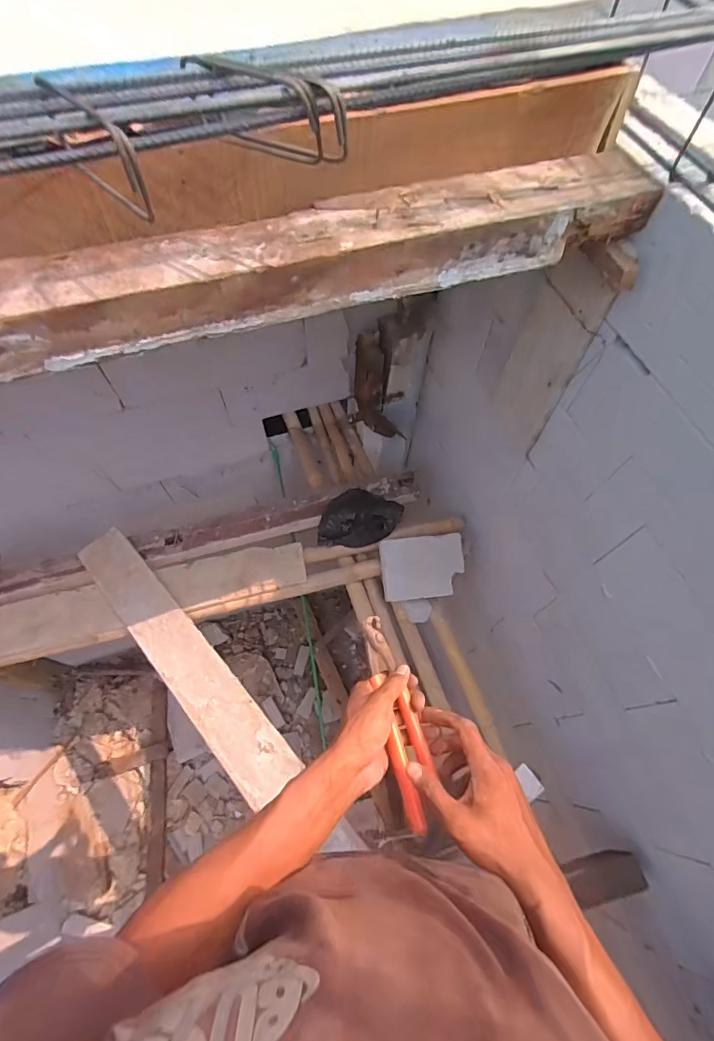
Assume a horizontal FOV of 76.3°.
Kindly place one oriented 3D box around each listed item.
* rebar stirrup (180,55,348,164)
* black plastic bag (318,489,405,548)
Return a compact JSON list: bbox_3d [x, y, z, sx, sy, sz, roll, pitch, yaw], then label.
[{"bbox_3d":[-0.085,-0.383,0.430,0.164,0.078,0.041,26,66,12],"label":"rebar stirrup"},{"bbox_3d":[0.006,-0.020,1.570,0.296,0.096,0.187,-11,64,-7],"label":"black plastic bag"}]

